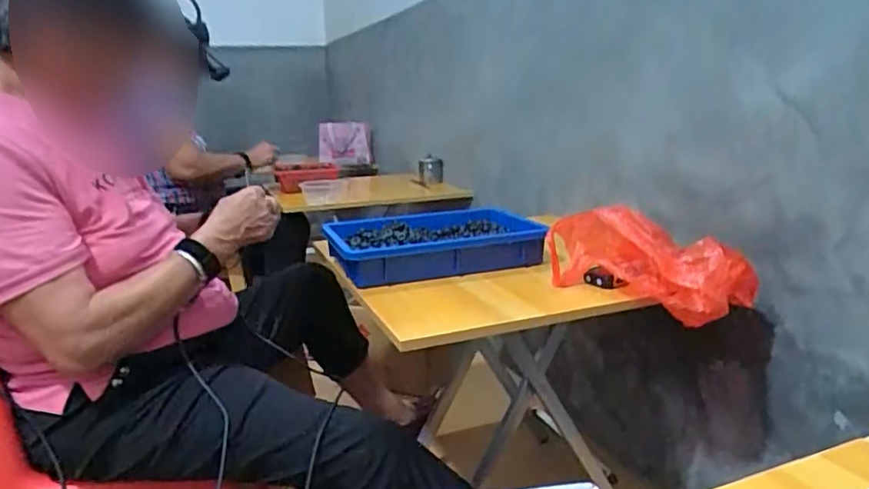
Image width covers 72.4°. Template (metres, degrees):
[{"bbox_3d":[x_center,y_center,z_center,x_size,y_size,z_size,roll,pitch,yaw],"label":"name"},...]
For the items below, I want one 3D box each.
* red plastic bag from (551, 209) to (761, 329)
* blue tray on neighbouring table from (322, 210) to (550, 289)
[{"bbox_3d":[0.327,0.016,0.943,0.304,0.112,0.186,12,20,42],"label":"red plastic bag"},{"bbox_3d":[-0.005,-0.001,1.103,0.370,0.071,0.257,-6,15,-15],"label":"blue tray on neighbouring table"}]

